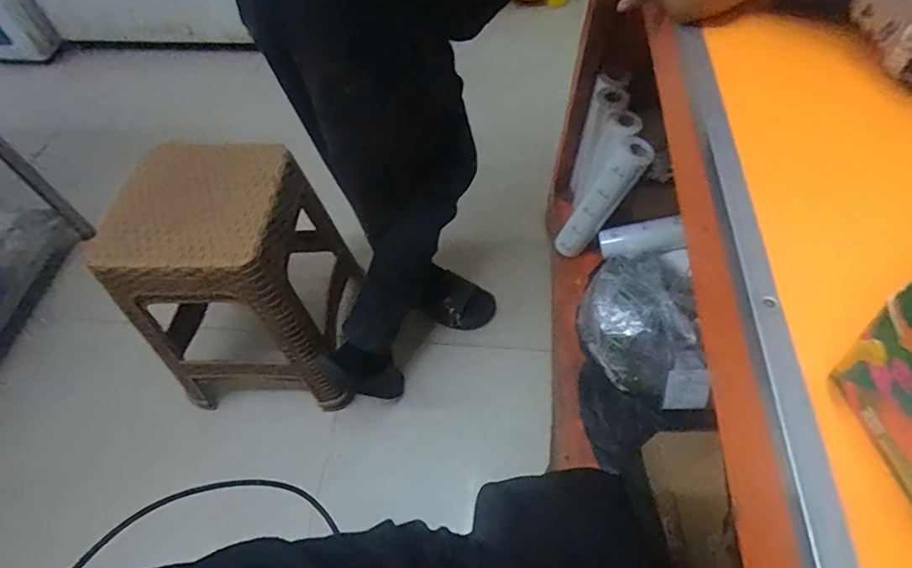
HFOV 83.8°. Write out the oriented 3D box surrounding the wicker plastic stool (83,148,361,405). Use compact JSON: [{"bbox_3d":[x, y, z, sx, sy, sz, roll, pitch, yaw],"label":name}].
[{"bbox_3d":[-0.407,-0.029,1.016,0.326,0.455,0.373,-2,57,2],"label":"wicker plastic stool"}]

